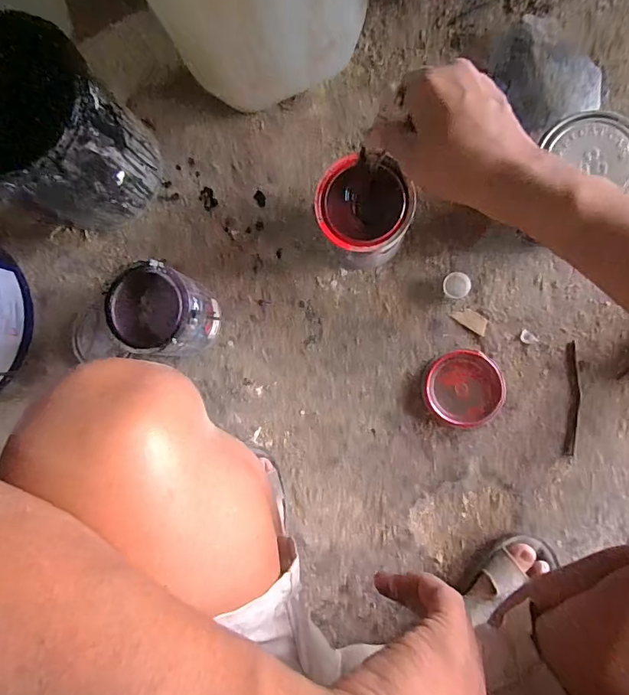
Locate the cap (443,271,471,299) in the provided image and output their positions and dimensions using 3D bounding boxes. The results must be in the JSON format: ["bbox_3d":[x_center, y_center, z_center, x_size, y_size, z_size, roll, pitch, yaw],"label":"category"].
[{"bbox_3d":[0.186,-0.081,0.576,0.033,0.009,0.033,7,90,8],"label":"cap"}]

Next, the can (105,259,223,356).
[{"bbox_3d":[-0.187,-0.047,0.568,0.107,0.129,0.104,25,93,7],"label":"can"}]

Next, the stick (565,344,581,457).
[{"bbox_3d":[0.329,0.066,0.558,0.017,0.004,0.143,2,89,8],"label":"stick"}]

